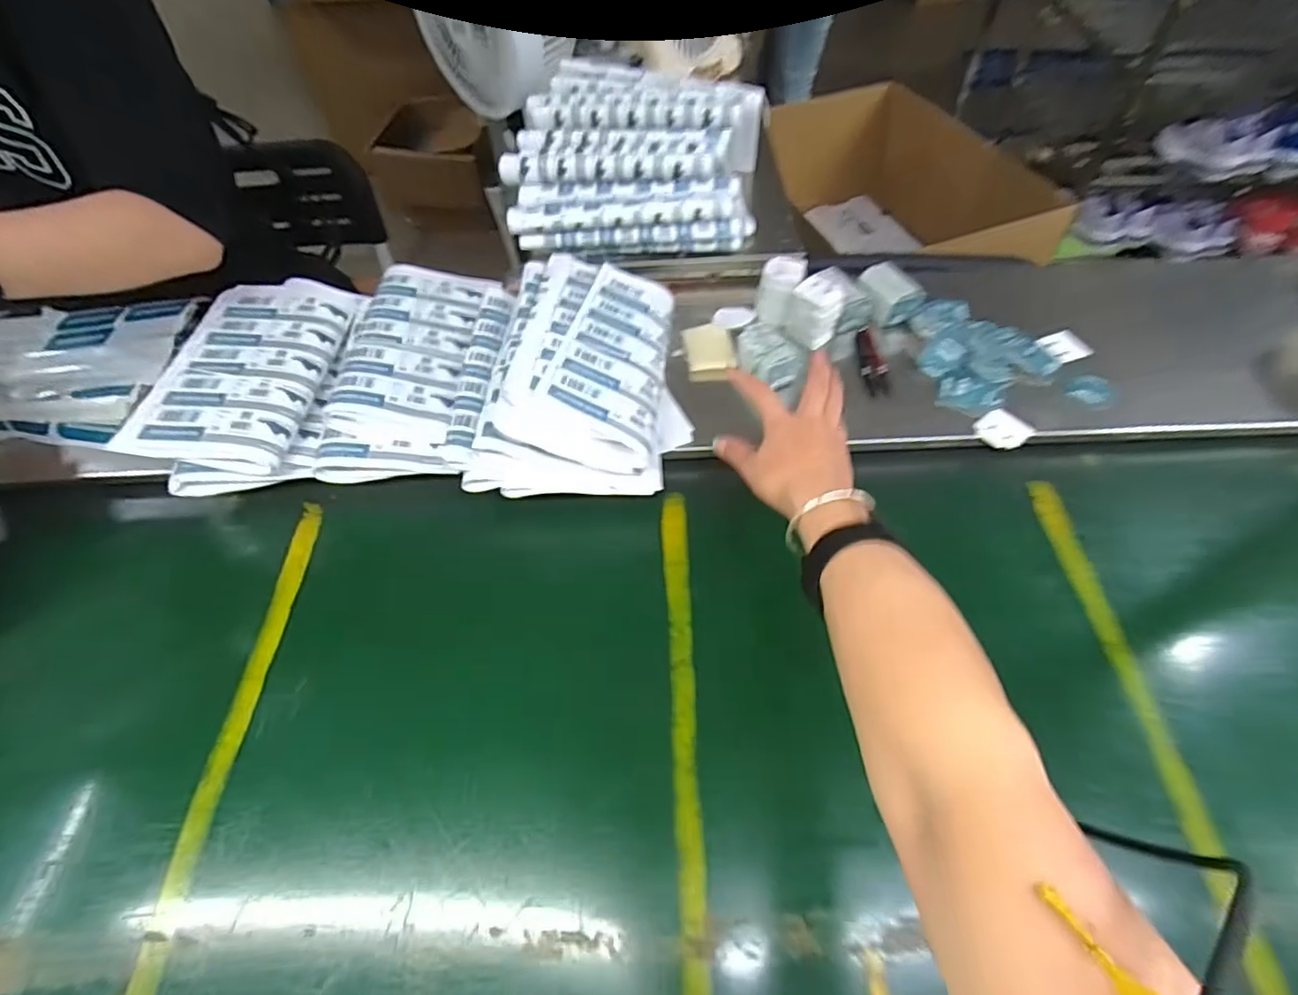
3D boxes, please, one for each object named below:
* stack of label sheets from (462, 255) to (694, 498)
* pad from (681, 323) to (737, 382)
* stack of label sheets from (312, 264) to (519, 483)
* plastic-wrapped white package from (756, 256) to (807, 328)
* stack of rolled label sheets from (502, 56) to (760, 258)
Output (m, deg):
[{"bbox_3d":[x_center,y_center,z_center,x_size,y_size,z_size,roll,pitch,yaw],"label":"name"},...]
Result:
[{"bbox_3d":[-0.065,-0.132,0.585,0.195,0.095,0.262,-2,53,2],"label":"stack of label sheets"},{"bbox_3d":[0.066,-0.156,0.645,0.049,0.017,0.079,-6,53,-1],"label":"pad"},{"bbox_3d":[-0.234,-0.139,0.620,0.175,0.049,0.282,-1,53,3],"label":"stack of label sheets"},{"bbox_3d":[0.144,-0.224,0.658,0.046,0.057,0.056,13,55,13],"label":"plastic-wrapped white package"},{"bbox_3d":[-0.013,-0.393,0.705,0.298,0.120,0.218,-4,53,1],"label":"stack of rolled label sheets"}]

